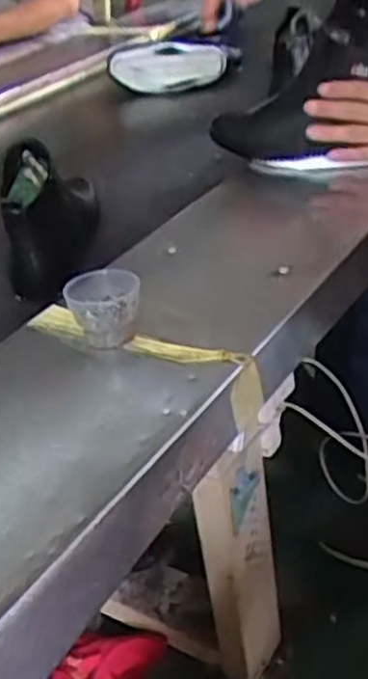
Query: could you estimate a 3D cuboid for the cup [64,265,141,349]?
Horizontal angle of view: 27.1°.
[{"bbox_3d":[-0.069,-0.030,0.671,0.062,0.046,0.062,-6,33,4],"label":"cup"}]

